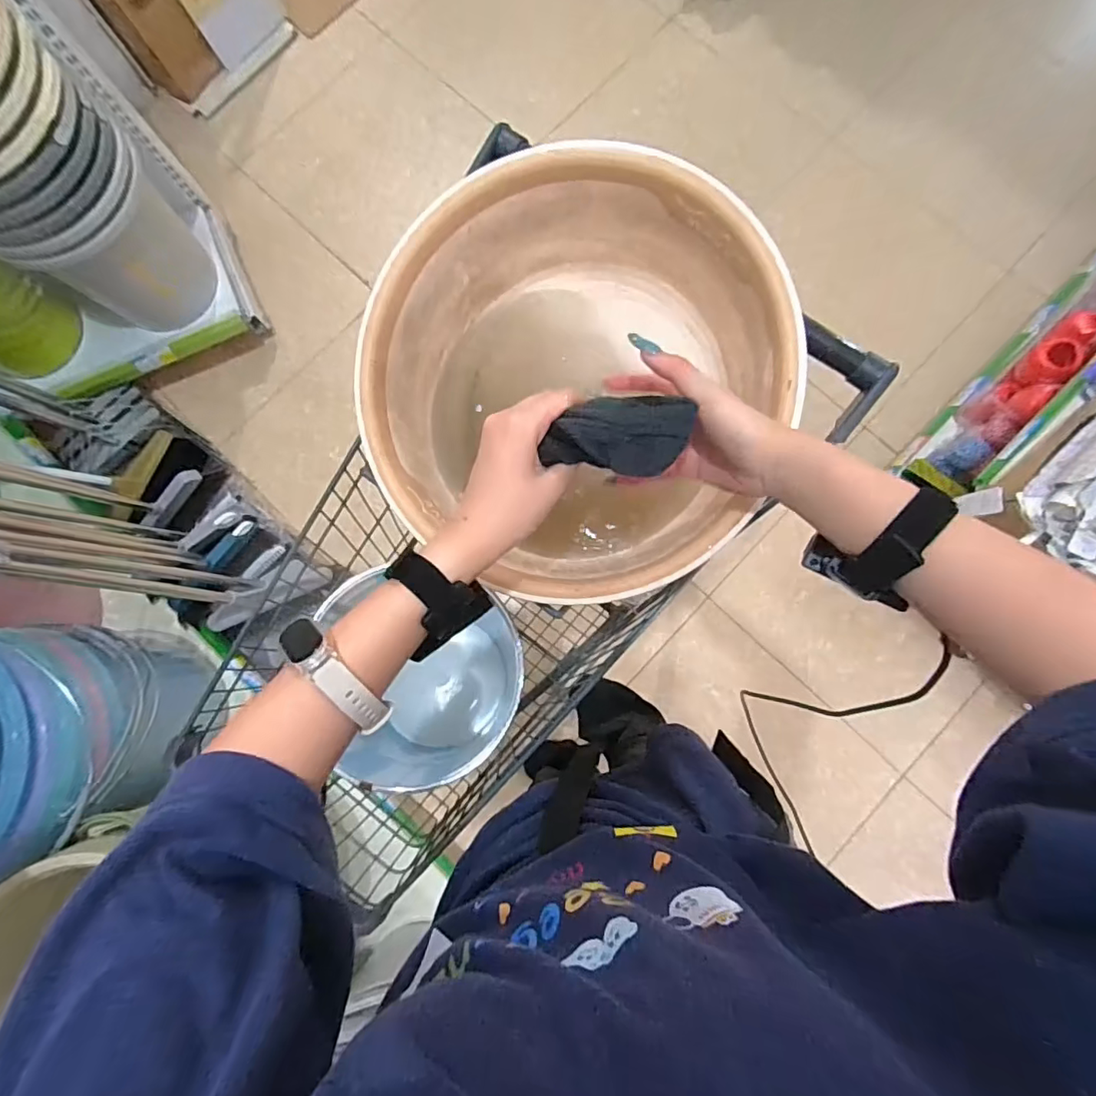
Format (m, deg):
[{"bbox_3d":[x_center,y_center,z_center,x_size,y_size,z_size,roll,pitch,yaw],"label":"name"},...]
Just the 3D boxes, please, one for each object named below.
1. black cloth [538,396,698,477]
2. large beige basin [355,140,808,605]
[{"bbox_3d":[0.044,-0.073,0.338,0.087,0.027,0.045,9,82,3],"label":"black cloth"},{"bbox_3d":[0.015,-0.127,0.465,0.332,0.185,0.320,-16,82,0],"label":"large beige basin"}]

